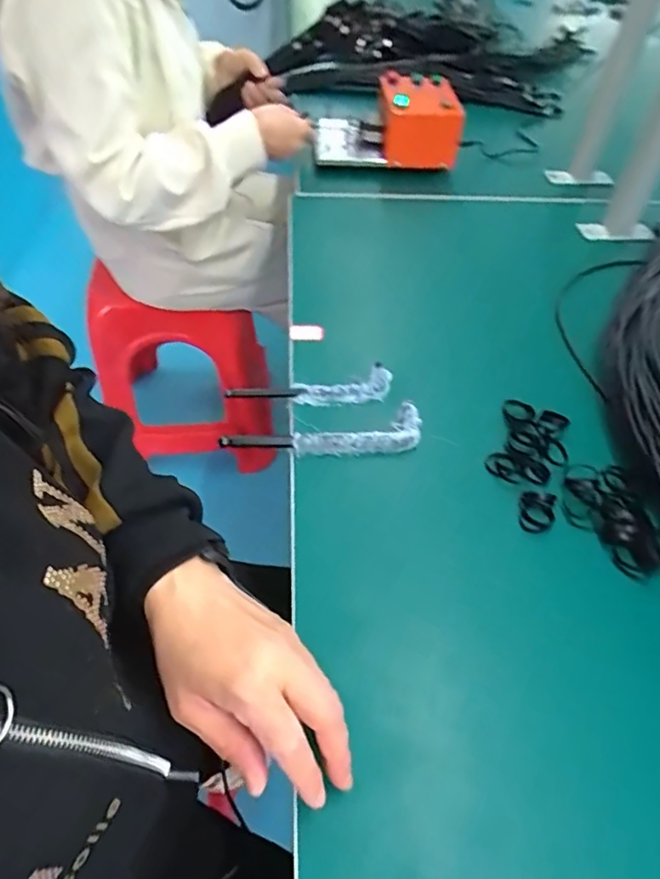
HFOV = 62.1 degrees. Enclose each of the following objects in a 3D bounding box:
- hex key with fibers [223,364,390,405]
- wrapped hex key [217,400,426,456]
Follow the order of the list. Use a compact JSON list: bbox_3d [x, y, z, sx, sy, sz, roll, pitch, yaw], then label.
[{"bbox_3d":[-0.016,-0.045,0.534,0.159,0.015,0.043,-11,51,-12],"label":"hex key with fibers"},{"bbox_3d":[-0.007,-0.008,0.501,0.179,0.020,0.046,-1,49,-4],"label":"wrapped hex key"}]

